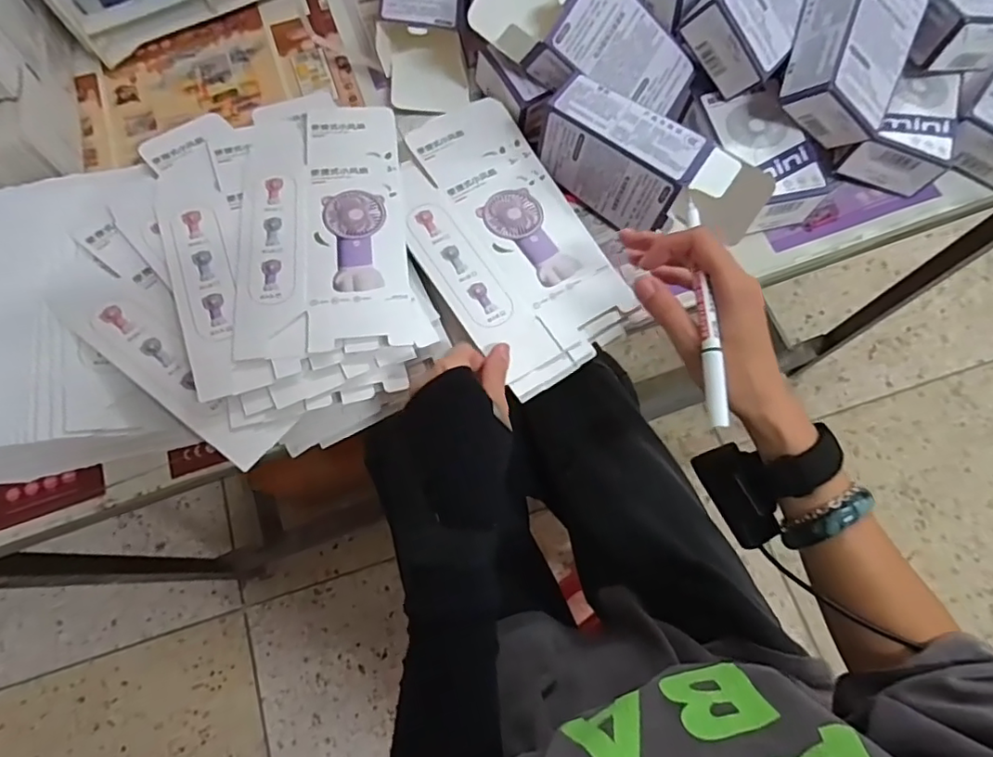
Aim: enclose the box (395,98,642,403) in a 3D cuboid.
[{"bbox_3d":[0.004,-0.125,0.484,0.148,0.010,0.267,-31,71,-13],"label":"box"}]

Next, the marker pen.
[{"bbox_3d":[0.132,-0.047,0.361,0.008,0.007,0.156,-1,73,0],"label":"marker pen"}]

